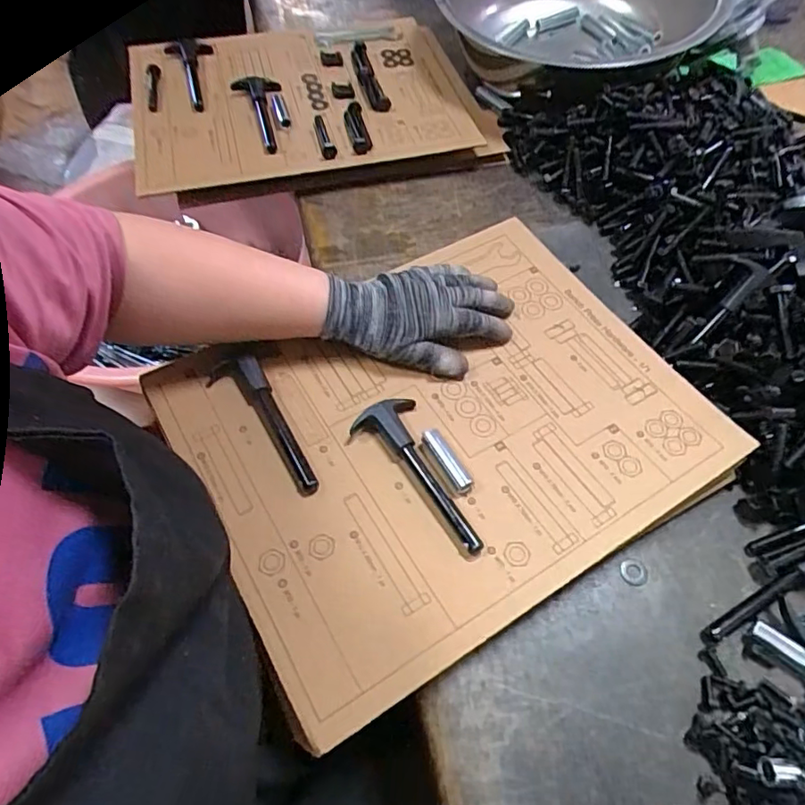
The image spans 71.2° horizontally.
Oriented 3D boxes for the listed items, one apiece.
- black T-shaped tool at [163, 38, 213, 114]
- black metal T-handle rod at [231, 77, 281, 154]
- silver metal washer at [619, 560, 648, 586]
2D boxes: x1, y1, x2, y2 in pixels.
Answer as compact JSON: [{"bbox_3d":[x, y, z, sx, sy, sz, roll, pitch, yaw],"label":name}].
[{"bbox_3d":[-0.244,-0.391,0.665,0.052,0.022,0.134,-16,61,-11],"label":"black T-shaped tool"},{"bbox_3d":[-0.158,-0.327,0.630,0.052,0.017,0.131,-12,60,-9],"label":"black metal T-handle rod"},{"bbox_3d":[0.173,0.128,0.421,0.019,0.004,0.020,1,59,-1],"label":"silver metal washer"}]

